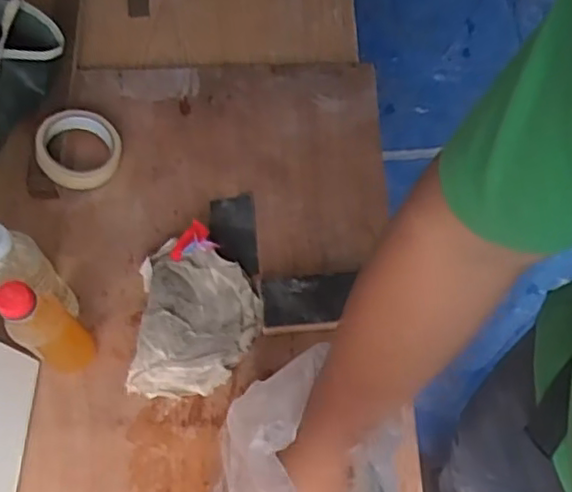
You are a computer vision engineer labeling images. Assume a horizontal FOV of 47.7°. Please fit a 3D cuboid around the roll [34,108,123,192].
[{"bbox_3d":[-0.249,-0.117,0.781,0.096,0.027,0.097,12,61,-22],"label":"roll"}]

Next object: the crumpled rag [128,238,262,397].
[{"bbox_3d":[-0.096,0.075,0.697,0.130,0.042,0.161,0,64,-1],"label":"crumpled rag"}]

